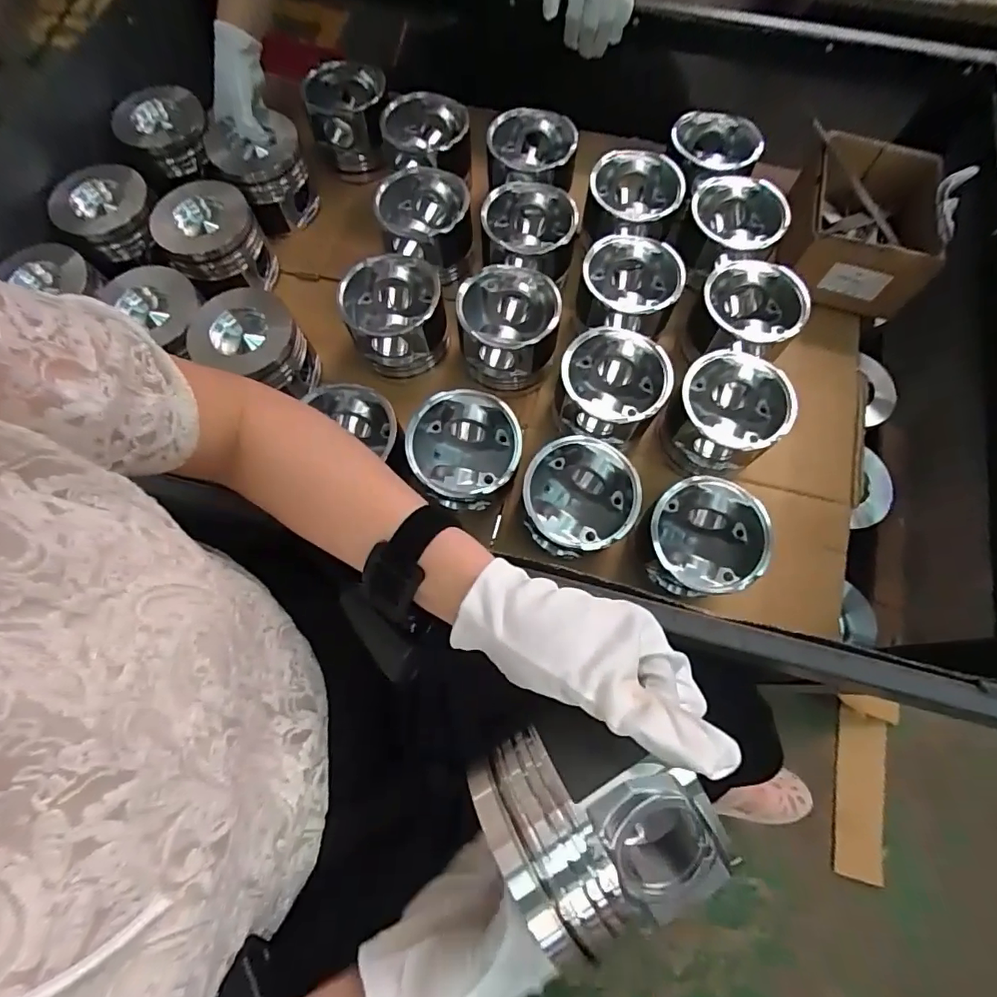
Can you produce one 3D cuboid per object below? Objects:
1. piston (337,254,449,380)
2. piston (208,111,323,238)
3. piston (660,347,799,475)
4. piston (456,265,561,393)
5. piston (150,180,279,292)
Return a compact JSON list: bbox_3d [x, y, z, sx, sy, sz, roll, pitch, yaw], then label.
[{"bbox_3d":[-0.120,-0.212,0.617,0.109,0.087,0.110,-18,72,-6],"label":"piston"},{"bbox_3d":[-0.310,-0.432,0.709,0.114,0.094,0.113,-27,73,-9],"label":"piston"},{"bbox_3d":[0.246,-0.089,0.575,0.114,0.095,0.111,0,71,0],"label":"piston"},{"bbox_3d":[0.013,-0.194,0.597,0.108,0.076,0.113,3,71,1],"label":"piston"},{"bbox_3d":[-0.355,-0.322,0.664,0.113,0.092,0.113,0,71,0],"label":"piston"}]

